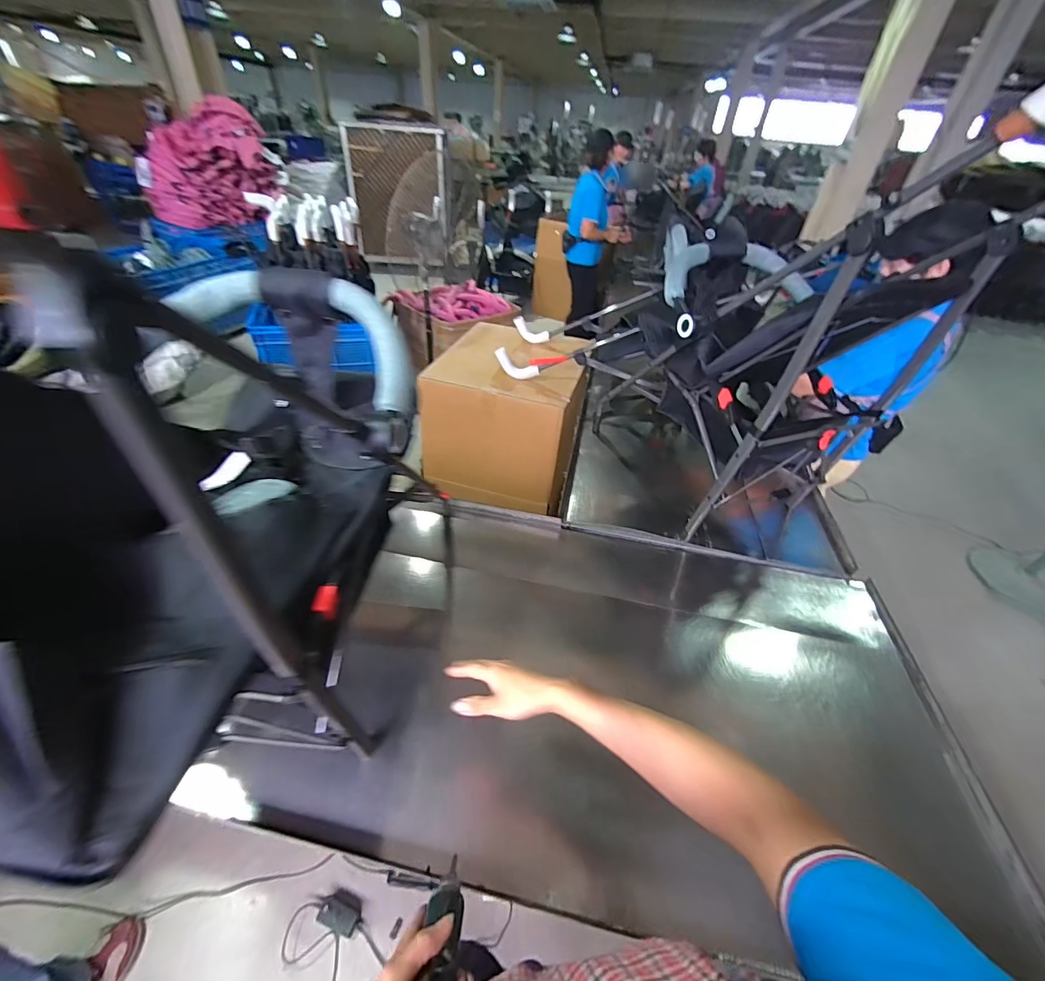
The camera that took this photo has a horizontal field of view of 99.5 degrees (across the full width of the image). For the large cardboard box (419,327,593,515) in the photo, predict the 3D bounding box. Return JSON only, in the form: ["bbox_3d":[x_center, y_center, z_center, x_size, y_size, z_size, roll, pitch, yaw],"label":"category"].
[{"bbox_3d":[-0.067,-0.348,1.960,0.618,0.648,0.643,10,41,6],"label":"large cardboard box"}]

